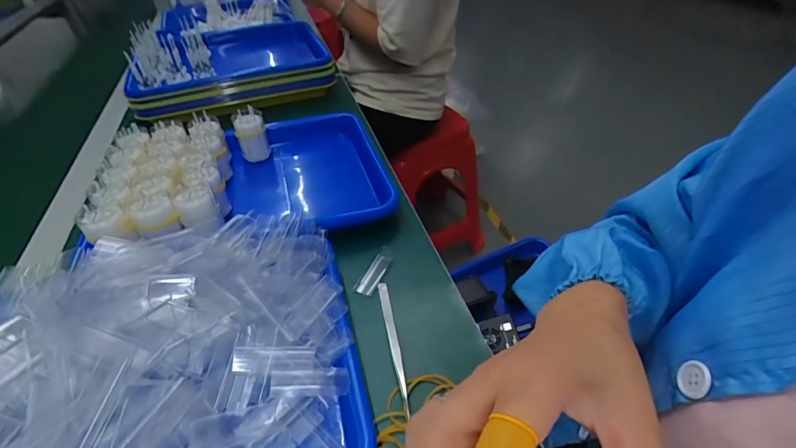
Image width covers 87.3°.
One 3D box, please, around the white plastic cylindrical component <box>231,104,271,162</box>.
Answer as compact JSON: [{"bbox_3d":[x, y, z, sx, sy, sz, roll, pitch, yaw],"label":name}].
[{"bbox_3d":[-0.202,-0.125,0.576,0.040,0.064,0.032,-14,42,-11],"label":"white plastic cylindrical component"}]

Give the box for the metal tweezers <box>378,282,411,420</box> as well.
[{"bbox_3d":[-0.005,0.100,0.364,0.009,0.013,0.137,-9,41,-5],"label":"metal tweezers"}]

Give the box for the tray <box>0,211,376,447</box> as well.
[{"bbox_3d":[-0.182,0.105,0.307,0.297,0.098,0.246,-14,42,-11],"label":"tray"}]

